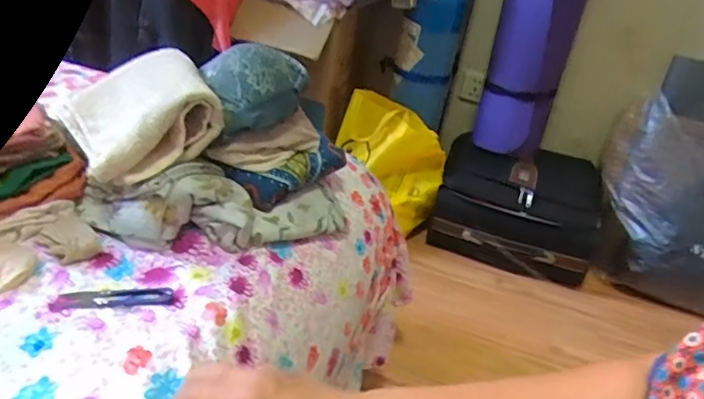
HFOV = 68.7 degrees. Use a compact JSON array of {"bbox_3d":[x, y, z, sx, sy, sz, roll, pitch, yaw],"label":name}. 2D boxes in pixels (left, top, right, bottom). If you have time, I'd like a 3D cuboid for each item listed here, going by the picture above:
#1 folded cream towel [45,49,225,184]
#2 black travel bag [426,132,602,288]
[{"bbox_3d":[-0.245,-0.114,0.597,0.158,0.075,0.183,-23,50,-30],"label":"folded cream towel"},{"bbox_3d":[0.446,0.031,1.419,0.423,0.242,0.242,15,43,9],"label":"black travel bag"}]

